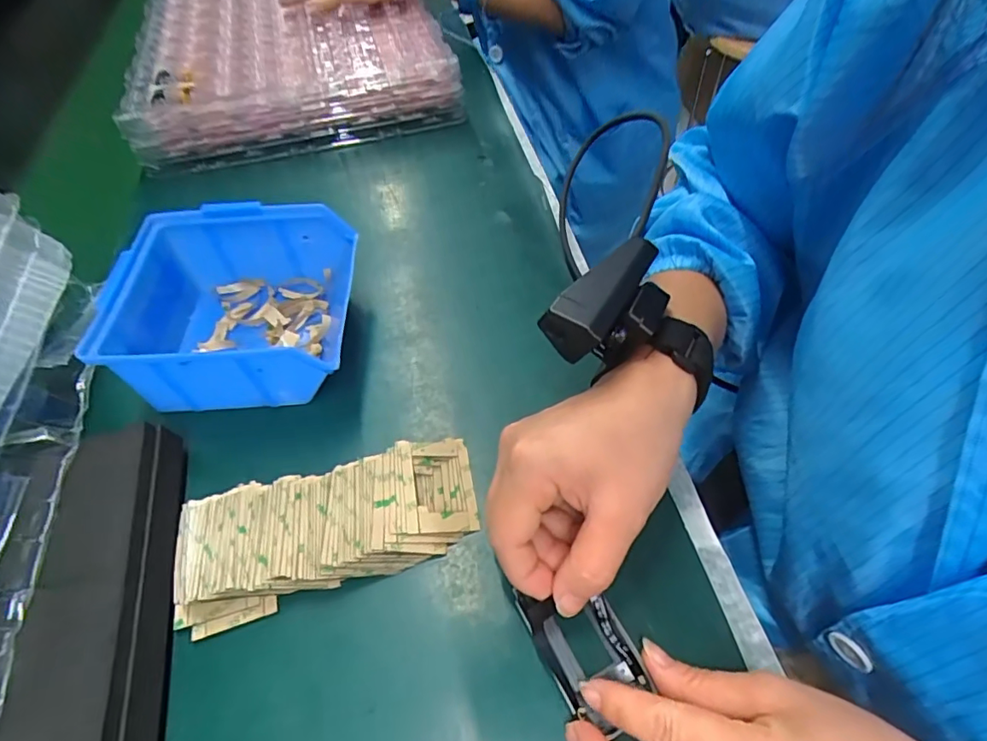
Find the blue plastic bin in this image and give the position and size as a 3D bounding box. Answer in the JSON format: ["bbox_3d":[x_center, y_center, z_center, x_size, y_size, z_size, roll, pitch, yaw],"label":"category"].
[{"bbox_3d":[-0.161,-0.037,0.332,0.136,0.072,0.120,-4,55,2],"label":"blue plastic bin"}]

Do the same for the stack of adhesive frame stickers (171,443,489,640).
[{"bbox_3d":[-0.086,0.080,0.270,0.153,0.022,0.063,-16,56,-7],"label":"stack of adhesive frame stickers"}]

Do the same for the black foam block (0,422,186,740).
[{"bbox_3d":[-0.174,0.124,0.232,0.059,0.038,0.218,-15,56,-6],"label":"black foam block"}]

